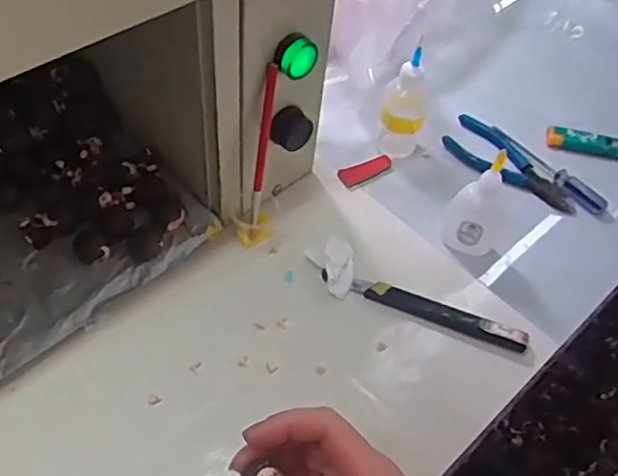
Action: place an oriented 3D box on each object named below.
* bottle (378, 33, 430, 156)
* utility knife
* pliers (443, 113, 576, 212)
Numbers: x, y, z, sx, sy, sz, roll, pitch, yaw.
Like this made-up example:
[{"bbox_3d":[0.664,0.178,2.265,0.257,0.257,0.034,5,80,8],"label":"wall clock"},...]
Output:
[{"bbox_3d":[0.082,-0.110,0.553,0.037,0.109,0.031,12,54,5],"label":"bottle"},{"bbox_3d":[0.096,0.055,0.480,0.131,0.012,0.016,19,55,10],"label":"utility knife"},{"bbox_3d":[0.178,-0.066,0.576,0.046,0.024,0.133,-37,64,-26],"label":"pliers"}]

